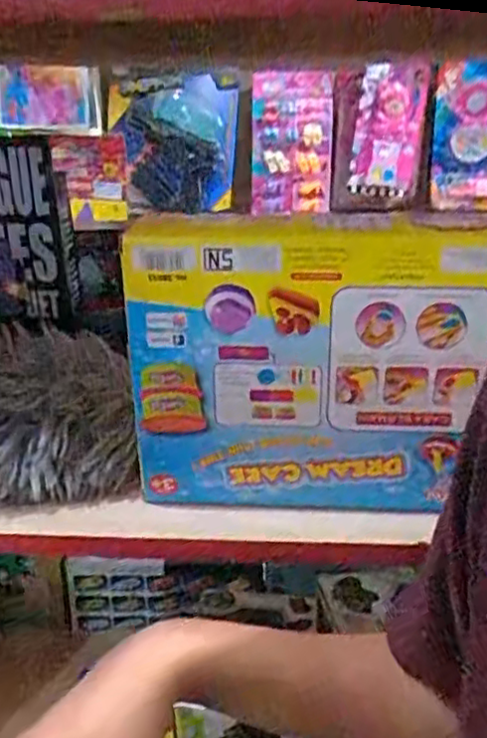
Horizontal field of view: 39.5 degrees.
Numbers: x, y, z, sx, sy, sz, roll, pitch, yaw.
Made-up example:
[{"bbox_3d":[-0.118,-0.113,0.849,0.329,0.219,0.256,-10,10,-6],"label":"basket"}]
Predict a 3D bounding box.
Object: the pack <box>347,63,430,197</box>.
[{"bbox_3d":[0.290,-0.477,1.365,0.139,0.241,0.030,-4,21,-12],"label":"pack"}]

